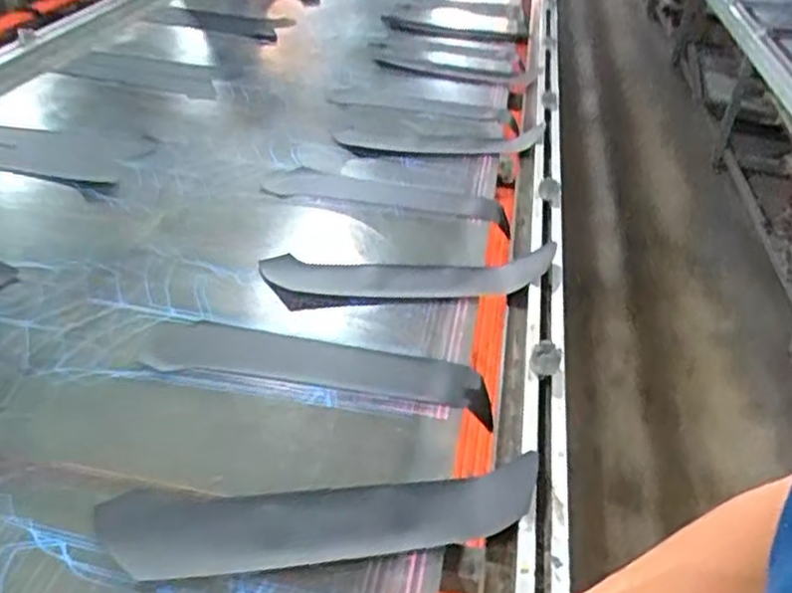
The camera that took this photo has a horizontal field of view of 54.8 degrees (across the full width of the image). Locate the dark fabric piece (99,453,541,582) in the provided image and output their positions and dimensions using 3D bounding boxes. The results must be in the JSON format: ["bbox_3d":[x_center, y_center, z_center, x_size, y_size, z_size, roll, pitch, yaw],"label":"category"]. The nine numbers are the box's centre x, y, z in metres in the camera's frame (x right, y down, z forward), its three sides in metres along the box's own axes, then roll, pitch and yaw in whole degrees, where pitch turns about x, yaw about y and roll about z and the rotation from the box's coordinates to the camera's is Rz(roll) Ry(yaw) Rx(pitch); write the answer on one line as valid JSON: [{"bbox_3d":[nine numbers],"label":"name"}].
[{"bbox_3d":[-0.074,0.218,0.782,0.444,0.049,0.114,-1,35,-10],"label":"dark fabric piece"}]

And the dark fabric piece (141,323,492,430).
[{"bbox_3d":[-0.099,0.086,0.999,0.437,0.024,0.107,7,27,10],"label":"dark fabric piece"}]

